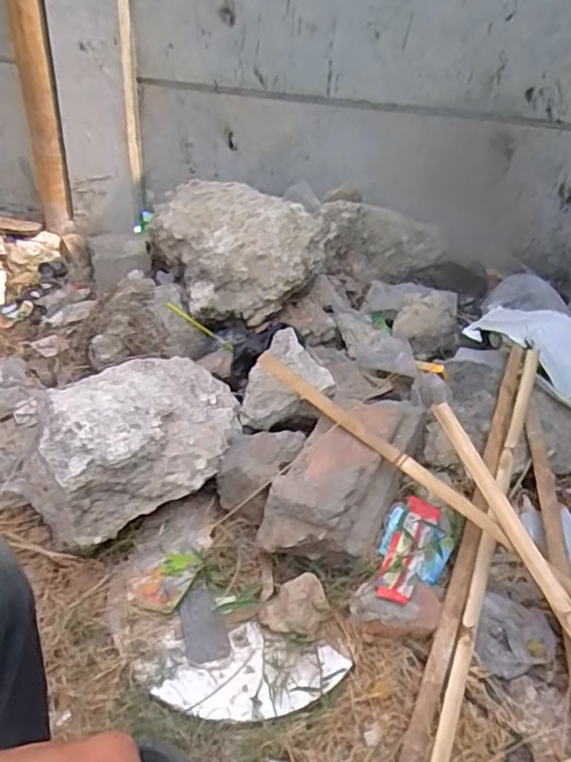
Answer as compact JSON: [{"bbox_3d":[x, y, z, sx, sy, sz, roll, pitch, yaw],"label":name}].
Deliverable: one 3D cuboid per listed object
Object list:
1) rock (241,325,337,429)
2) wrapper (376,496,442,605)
[{"bbox_3d":[-0.023,-0.004,1.122,0.154,0.089,0.164,-13,41,-20],"label":"rock"},{"bbox_3d":[0.189,0.262,0.952,0.055,0.019,0.206,18,40,18],"label":"wrapper"}]

